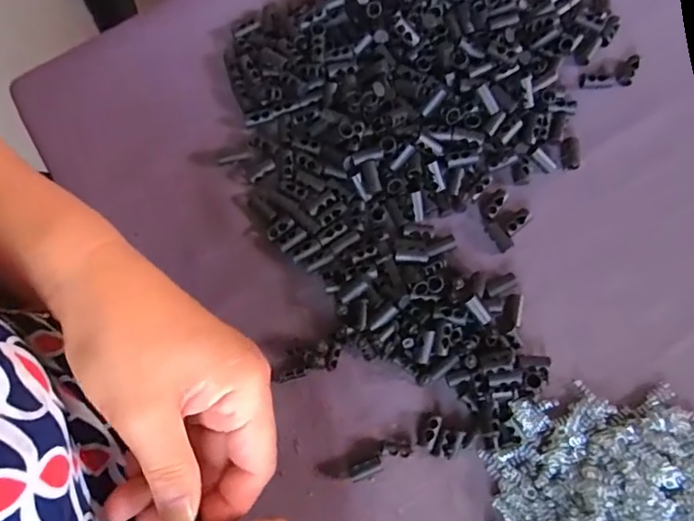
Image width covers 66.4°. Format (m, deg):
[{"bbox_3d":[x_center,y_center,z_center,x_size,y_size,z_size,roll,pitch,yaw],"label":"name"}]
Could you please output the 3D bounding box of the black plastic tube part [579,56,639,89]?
[{"bbox_3d":[0.163,-0.114,0.327,0.036,0.009,0.015,-19,76,-5],"label":"black plastic tube part"}]

